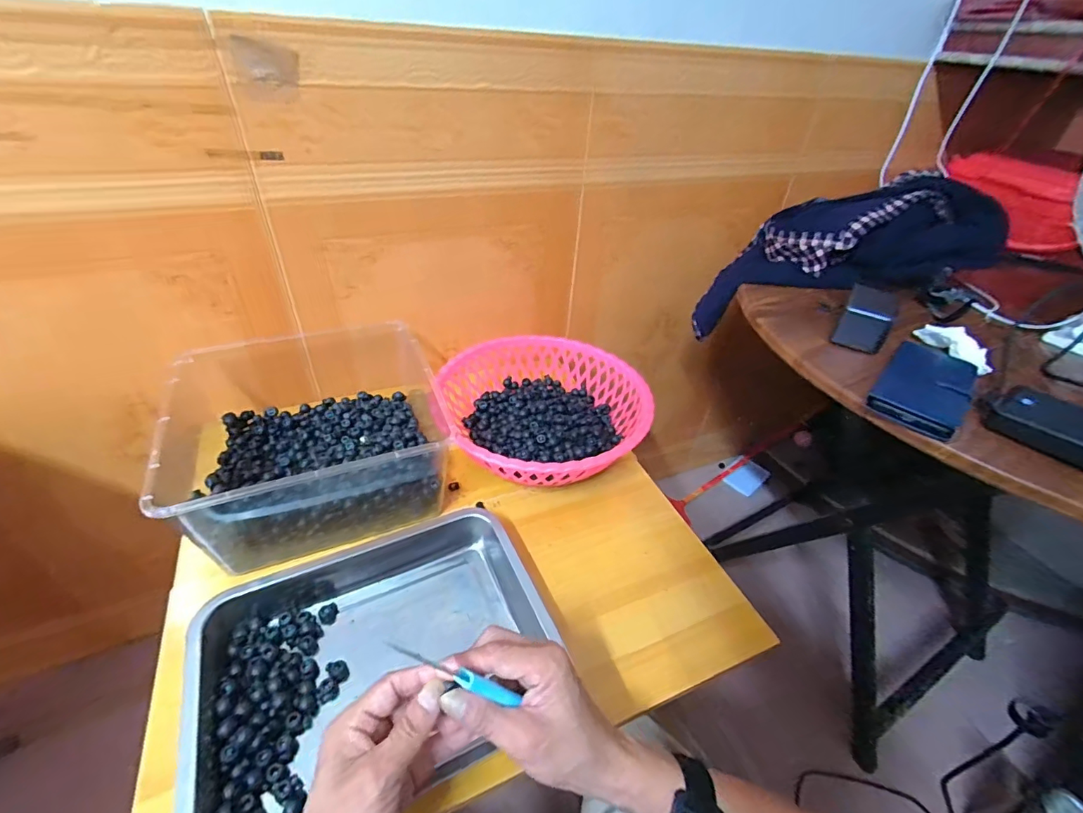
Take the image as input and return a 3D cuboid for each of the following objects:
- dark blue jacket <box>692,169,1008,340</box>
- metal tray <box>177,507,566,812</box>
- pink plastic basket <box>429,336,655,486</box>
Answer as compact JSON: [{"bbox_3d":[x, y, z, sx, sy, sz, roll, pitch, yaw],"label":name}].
[{"bbox_3d":[0.442,-0.230,0.713,0.404,0.164,0.189,-13,41,-1],"label":"dark blue jacket"},{"bbox_3d":[-0.161,0.234,0.472,0.307,0.063,0.254,-17,44,-24],"label":"metal tray"},{"bbox_3d":[0.010,0.001,0.688,0.267,0.077,0.284,3,39,-2],"label":"pink plastic basket"}]

